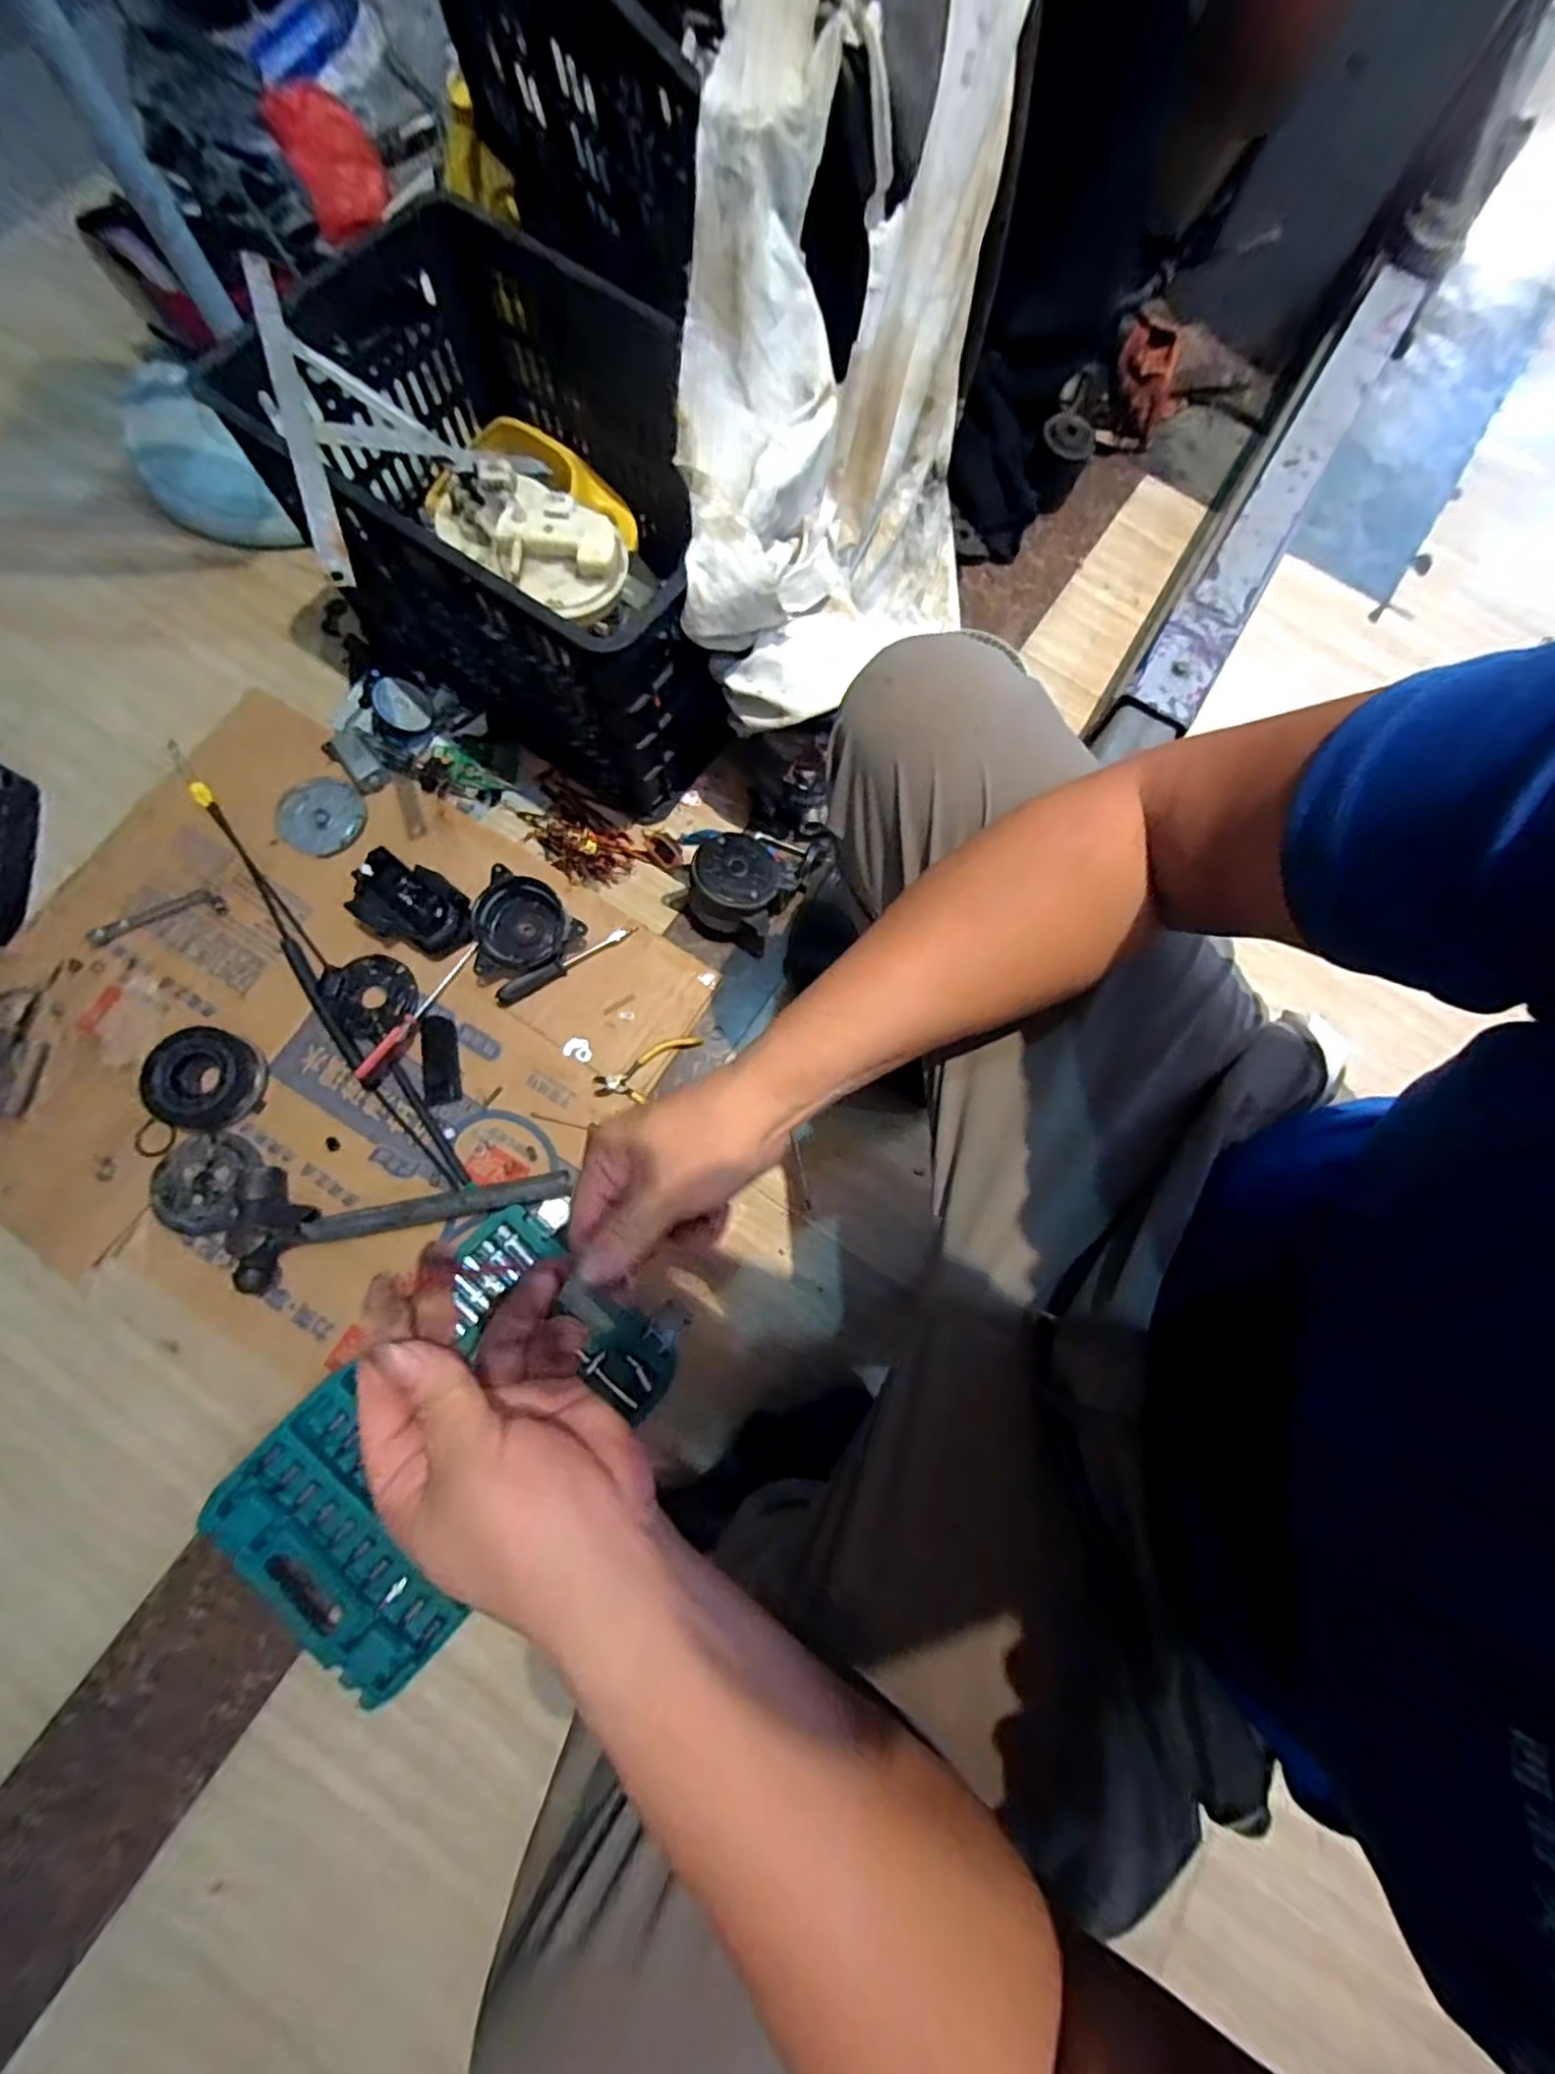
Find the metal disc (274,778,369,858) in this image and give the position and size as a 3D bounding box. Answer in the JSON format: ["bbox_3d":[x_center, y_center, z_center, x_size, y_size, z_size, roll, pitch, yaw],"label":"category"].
[{"bbox_3d":[-0.546,-0.265,0.793,0.100,0.004,0.097,0,80,1],"label":"metal disc"}]

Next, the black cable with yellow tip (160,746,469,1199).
[{"bbox_3d":[-0.535,-0.091,0.749,0.038,0.018,0.630,-37,81,-5],"label":"black cable with yellow tip"}]

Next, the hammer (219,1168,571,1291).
[{"bbox_3d":[-0.381,0.177,0.683,0.331,0.044,0.118,-8,79,-1],"label":"hammer"}]

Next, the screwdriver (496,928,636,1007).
[{"bbox_3d":[-0.242,-0.084,0.755,0.170,0.015,0.019,-31,81,-4],"label":"screwdriver"}]

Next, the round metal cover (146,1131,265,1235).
[{"bbox_3d":[-0.599,0.151,0.696,0.101,0.027,0.101,0,80,1],"label":"round metal cover"}]

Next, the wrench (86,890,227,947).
[{"bbox_3d":[-0.705,-0.138,0.754,0.146,0.010,0.034,-17,80,-2],"label":"wrench"}]

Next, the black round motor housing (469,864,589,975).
[{"bbox_3d":[-0.276,-0.116,0.741,0.110,0.044,0.112,0,80,1],"label":"black round motor housing"}]

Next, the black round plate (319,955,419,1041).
[{"bbox_3d":[-0.450,-0.048,0.742,0.086,0.020,0.099,-36,81,-5],"label":"black round plate"}]

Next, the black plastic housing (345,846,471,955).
[{"bbox_3d":[-0.402,-0.144,0.742,0.132,0.063,0.084,24,77,3],"label":"black plastic housing"}]

